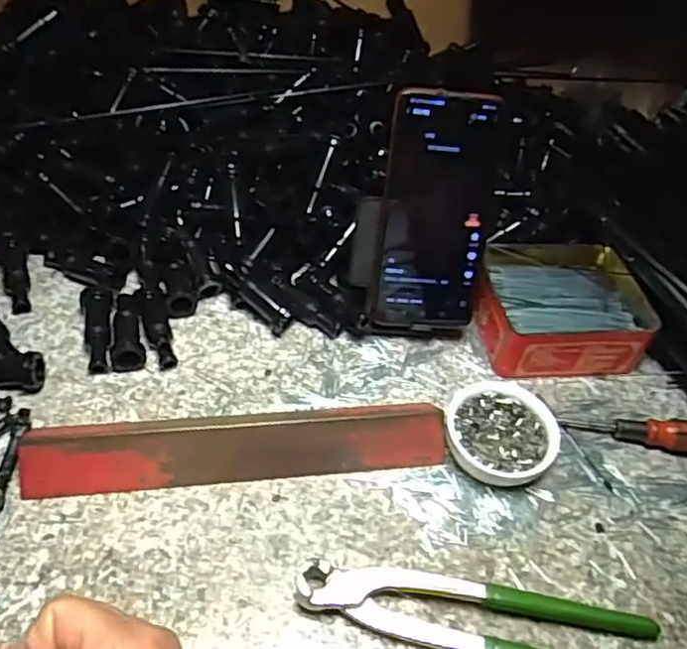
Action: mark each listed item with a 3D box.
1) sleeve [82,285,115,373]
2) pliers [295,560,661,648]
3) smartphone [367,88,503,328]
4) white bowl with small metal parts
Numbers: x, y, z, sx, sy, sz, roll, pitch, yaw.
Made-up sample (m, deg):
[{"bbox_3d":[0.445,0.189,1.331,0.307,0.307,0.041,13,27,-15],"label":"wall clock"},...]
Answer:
[{"bbox_3d":[-0.174,0.003,0.459,0.019,0.017,0.068,-7,48,-14],"label":"sleeve"},{"bbox_3d":[0.075,0.160,0.353,0.198,0.018,0.041,11,47,3],"label":"pliers"},{"bbox_3d":[0.065,-0.076,0.456,0.076,0.164,0.009,4,22,-4],"label":"smartphone"},{"bbox_3d":[0.104,0.074,0.430,0.072,0.026,0.069,4,47,-4],"label":"white bowl with small metal parts"}]

